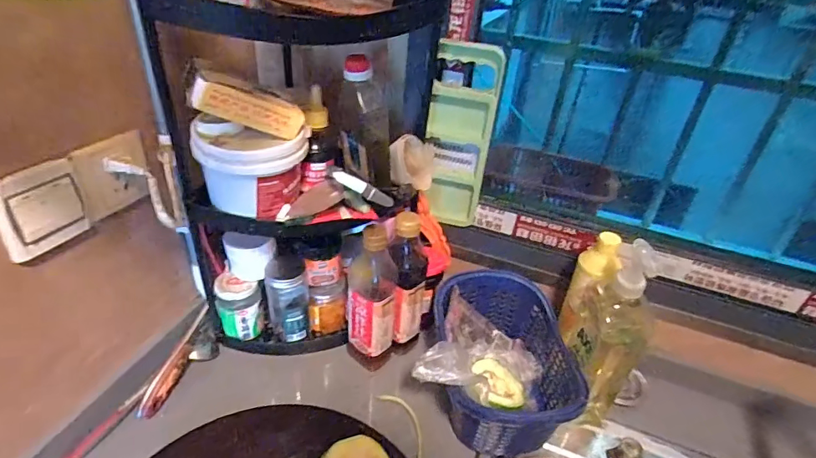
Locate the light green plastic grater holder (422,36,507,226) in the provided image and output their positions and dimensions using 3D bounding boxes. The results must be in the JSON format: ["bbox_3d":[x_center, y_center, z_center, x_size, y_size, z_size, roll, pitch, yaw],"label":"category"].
[{"bbox_3d":[0.073,-0.125,0.672,0.094,0.277,0.034,12,35,10],"label":"light green plastic grater holder"}]

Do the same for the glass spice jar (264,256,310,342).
[{"bbox_3d":[-0.179,0.104,0.693,0.058,0.131,0.044,-3,36,-11],"label":"glass spice jar"}]

